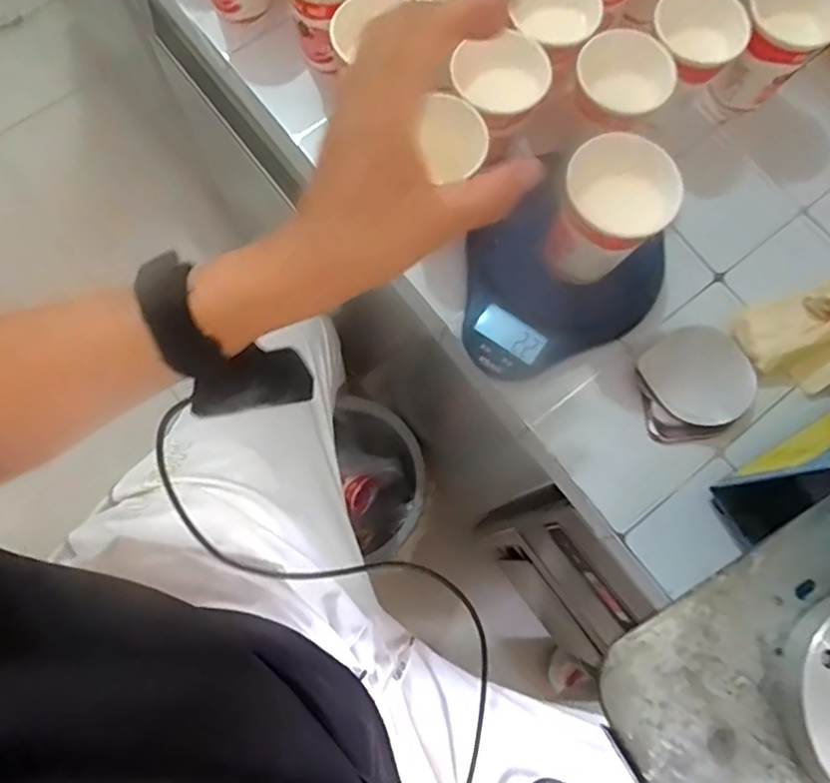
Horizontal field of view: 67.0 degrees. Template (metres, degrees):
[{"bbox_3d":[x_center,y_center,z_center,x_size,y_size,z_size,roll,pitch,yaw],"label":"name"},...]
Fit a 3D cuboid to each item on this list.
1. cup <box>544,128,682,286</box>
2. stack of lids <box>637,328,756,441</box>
[{"bbox_3d":[0.122,-0.111,0.401,0.064,0.082,0.062,1,76,-2],"label":"cup"},{"bbox_3d":[0.201,-0.006,0.453,0.076,0.024,0.074,-15,77,-6],"label":"stack of lids"}]

